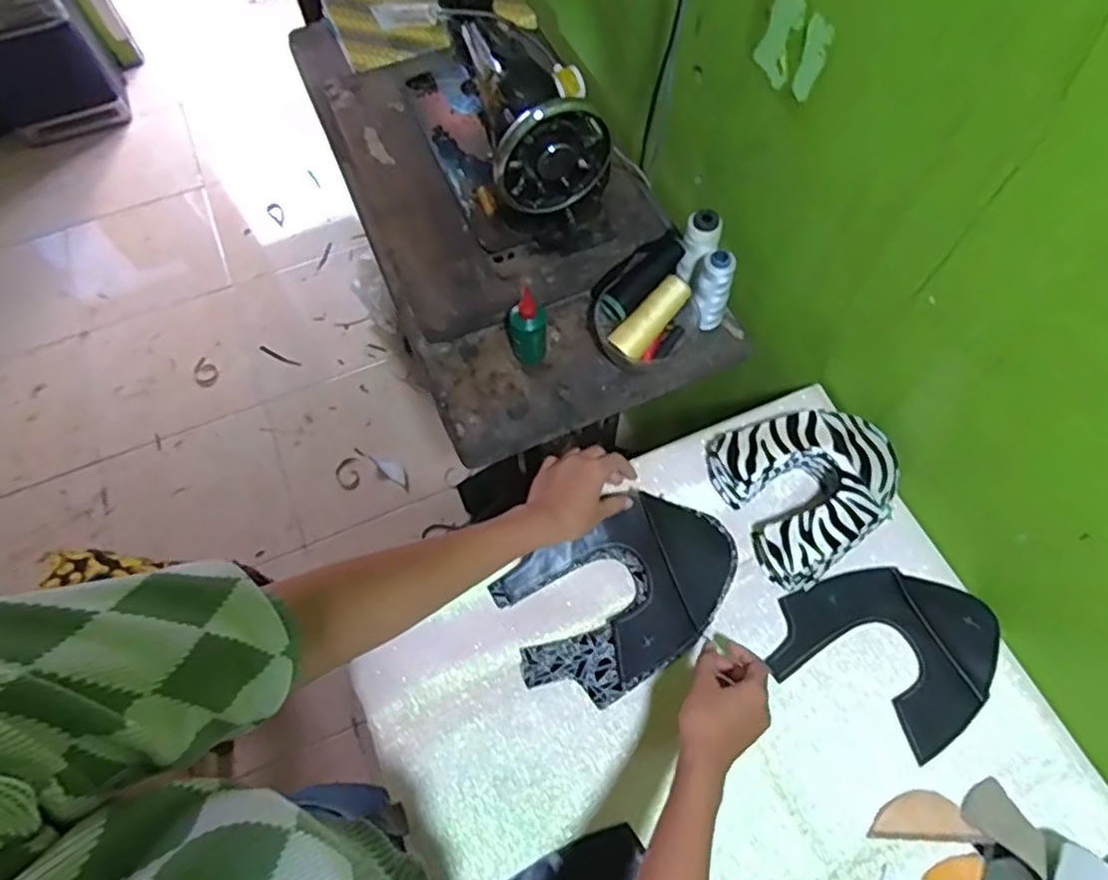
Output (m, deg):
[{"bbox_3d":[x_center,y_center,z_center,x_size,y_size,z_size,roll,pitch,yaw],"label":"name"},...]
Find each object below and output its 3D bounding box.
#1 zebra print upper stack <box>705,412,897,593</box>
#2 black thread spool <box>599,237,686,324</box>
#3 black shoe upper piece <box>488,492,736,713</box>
[{"bbox_3d":[0.273,0.046,0.704,0.165,0.074,0.170,-24,66,-10],"label":"zebra print upper stack"},{"bbox_3d":[0.109,-0.193,0.792,0.121,0.039,0.041,-45,71,-5],"label":"black thread spool"},{"bbox_3d":[0.073,0.157,0.661,0.236,0.047,0.151,-26,67,-12],"label":"black shoe upper piece"}]

